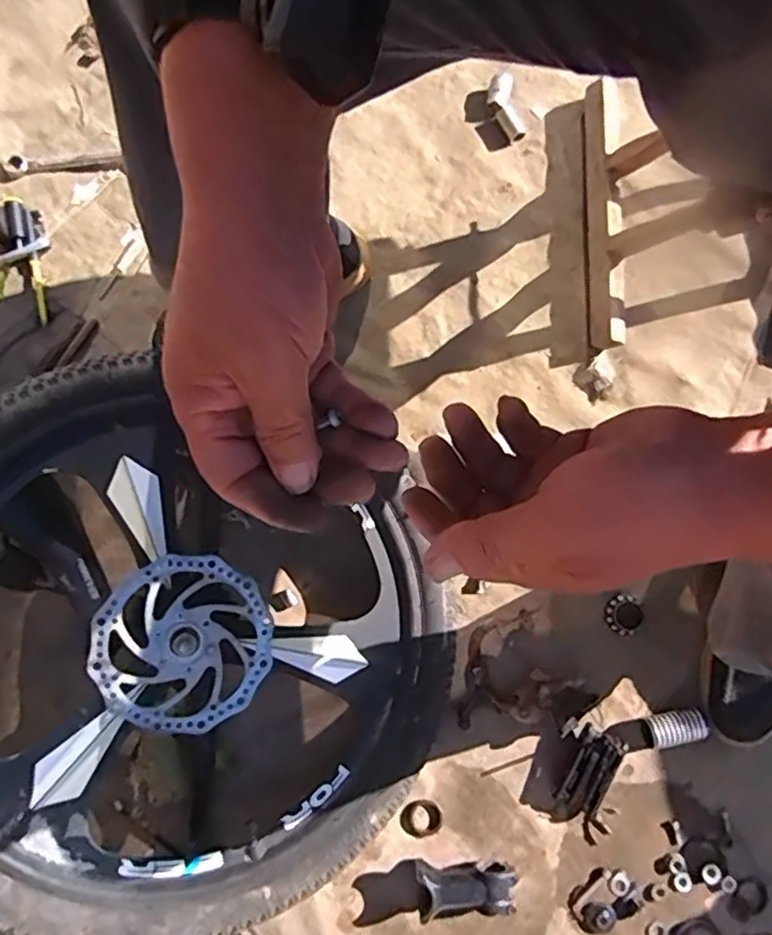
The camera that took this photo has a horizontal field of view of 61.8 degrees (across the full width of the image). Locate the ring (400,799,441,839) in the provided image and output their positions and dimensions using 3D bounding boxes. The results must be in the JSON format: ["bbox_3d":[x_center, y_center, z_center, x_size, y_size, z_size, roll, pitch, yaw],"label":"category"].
[{"bbox_3d":[0.037,0.374,0.686,0.042,0.005,0.037,1,80,1],"label":"ring"}]

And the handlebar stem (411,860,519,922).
[{"bbox_3d":[0.081,0.428,0.654,0.100,0.038,0.048,-2,80,0],"label":"handlebar stem"}]

